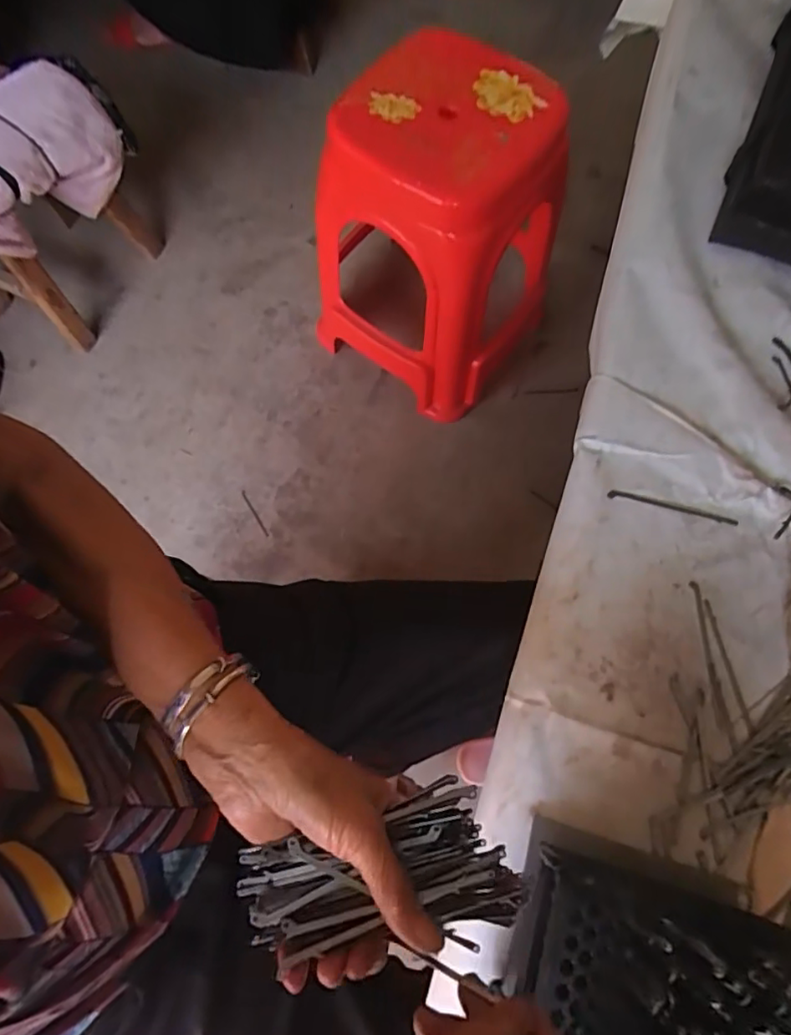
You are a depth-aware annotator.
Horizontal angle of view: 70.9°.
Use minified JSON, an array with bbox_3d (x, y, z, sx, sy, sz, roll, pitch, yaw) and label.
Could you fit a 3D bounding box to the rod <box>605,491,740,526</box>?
[{"bbox_3d":[0.233,-0.009,0.468,0.106,0.006,0.009,13,74,6],"label":"rod"}]

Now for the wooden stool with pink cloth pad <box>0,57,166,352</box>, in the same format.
[{"bbox_3d":[-0.695,-0.610,1.097,0.241,0.339,0.432,25,74,8],"label":"wooden stool with pink cloth pad"}]

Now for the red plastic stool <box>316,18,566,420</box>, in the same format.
[{"bbox_3d":[0.074,-0.468,0.975,0.354,0.462,0.340,36,76,11],"label":"red plastic stool"}]

